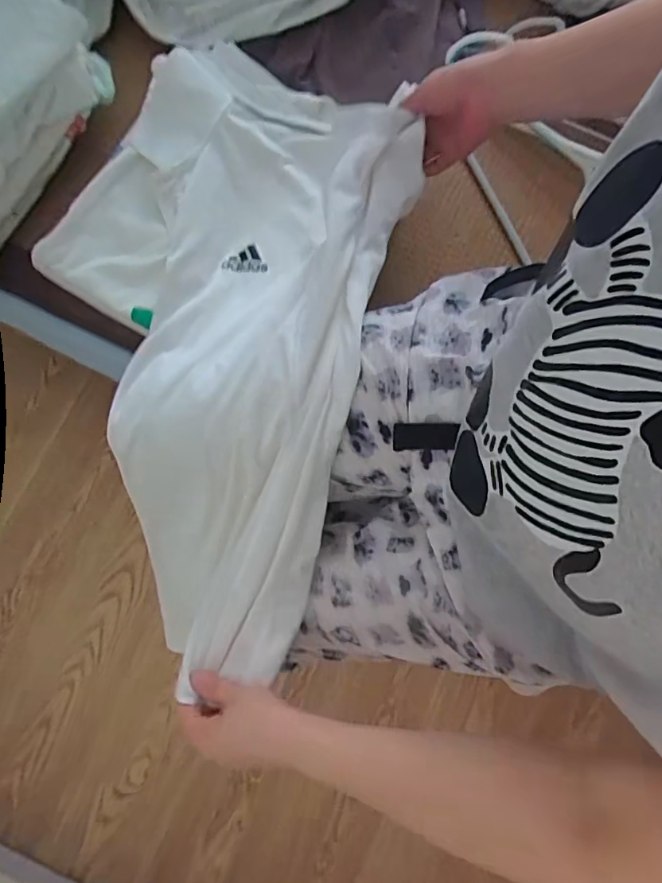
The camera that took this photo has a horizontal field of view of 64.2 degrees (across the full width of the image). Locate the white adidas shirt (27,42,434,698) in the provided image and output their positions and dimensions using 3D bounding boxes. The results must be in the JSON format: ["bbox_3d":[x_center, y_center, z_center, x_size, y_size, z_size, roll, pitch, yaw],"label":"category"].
[{"bbox_3d":[-0.085,-0.115,0.515,0.371,0.119,0.616,-3,78,-1],"label":"white adidas shirt"}]

